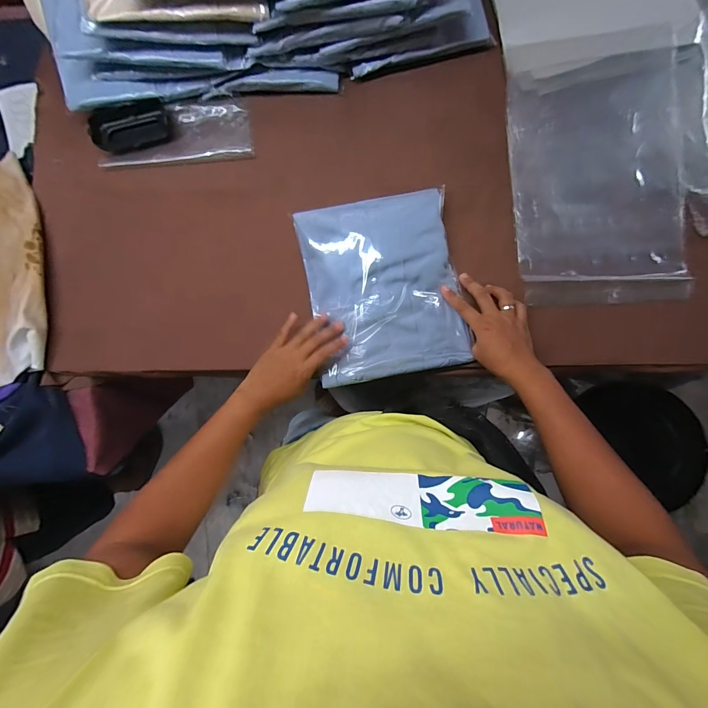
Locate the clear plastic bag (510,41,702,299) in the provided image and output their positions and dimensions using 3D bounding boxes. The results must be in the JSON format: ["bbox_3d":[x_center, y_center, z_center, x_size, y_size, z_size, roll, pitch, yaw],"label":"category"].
[{"bbox_3d":[0.361,-0.251,0.488,0.252,0.011,0.349,-2,89,4],"label":"clear plastic bag"}]

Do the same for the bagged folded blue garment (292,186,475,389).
[{"bbox_3d":[0.043,-0.095,0.476,0.209,0.036,0.248,-11,85,2],"label":"bagged folded blue garment"}]

